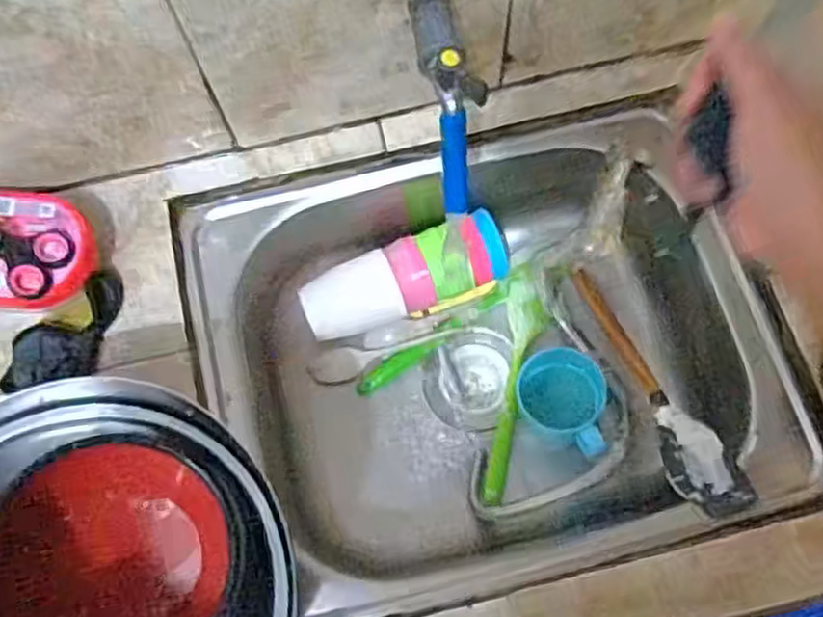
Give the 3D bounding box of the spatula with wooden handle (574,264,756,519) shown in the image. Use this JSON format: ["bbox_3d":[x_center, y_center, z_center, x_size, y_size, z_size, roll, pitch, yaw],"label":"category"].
[{"bbox_3d":[0.218,0.070,0.682,0.050,0.040,0.268,-16,47,-4],"label":"spatula with wooden handle"}]

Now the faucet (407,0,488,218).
[{"bbox_3d":[0.023,-0.165,0.519,0.037,0.093,0.169,-11,72,-3],"label":"faucet"}]

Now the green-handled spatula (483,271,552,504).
[{"bbox_3d":[0.108,0.080,0.757,0.044,0.019,0.230,8,72,4],"label":"green-handled spatula"}]

